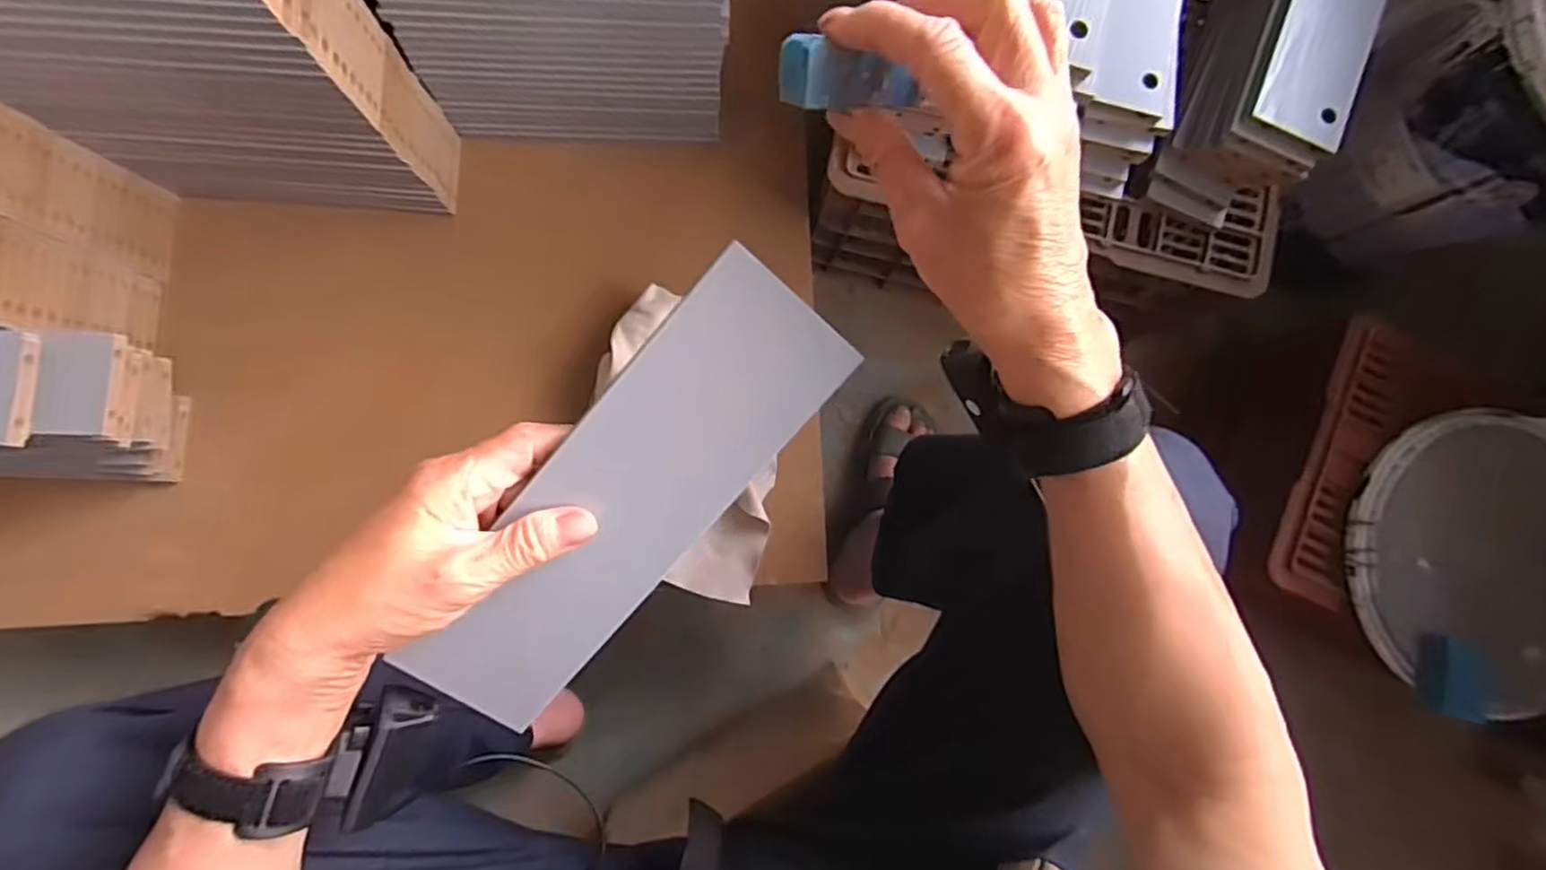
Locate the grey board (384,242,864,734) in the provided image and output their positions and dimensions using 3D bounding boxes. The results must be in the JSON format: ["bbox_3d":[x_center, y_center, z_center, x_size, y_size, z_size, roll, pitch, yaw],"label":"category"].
[{"bbox_3d":[-0.073,0.036,0.334,0.081,0.008,0.260,39,100,-16],"label":"grey board"}]

